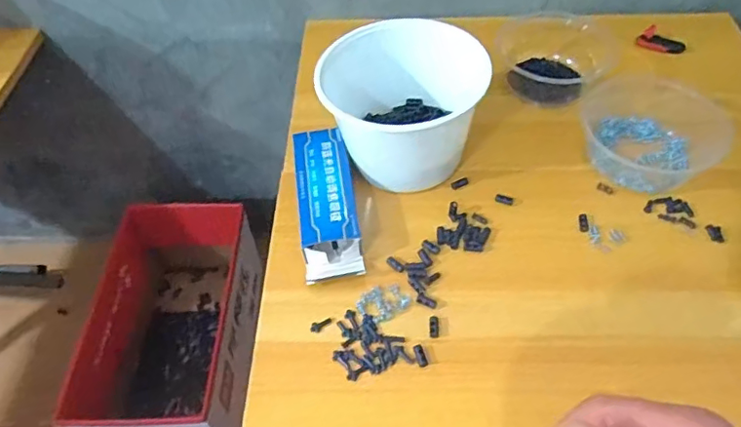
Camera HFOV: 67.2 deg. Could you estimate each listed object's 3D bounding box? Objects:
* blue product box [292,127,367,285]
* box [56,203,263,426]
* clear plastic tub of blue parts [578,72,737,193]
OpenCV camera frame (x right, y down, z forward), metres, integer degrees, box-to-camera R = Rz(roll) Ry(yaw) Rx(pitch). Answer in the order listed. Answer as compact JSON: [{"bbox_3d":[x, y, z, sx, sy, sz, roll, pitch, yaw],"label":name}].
[{"bbox_3d":[-0.045,-0.014,0.568,0.056,0.038,0.173,-7,52,-5],"label":"blue product box"},{"bbox_3d":[-0.323,0.194,0.960,0.225,0.218,0.413,0,52,0],"label":"box"},{"bbox_3d":[0.288,-0.092,0.588,0.126,0.059,0.136,-11,52,-8],"label":"clear plastic tub of blue parts"}]

